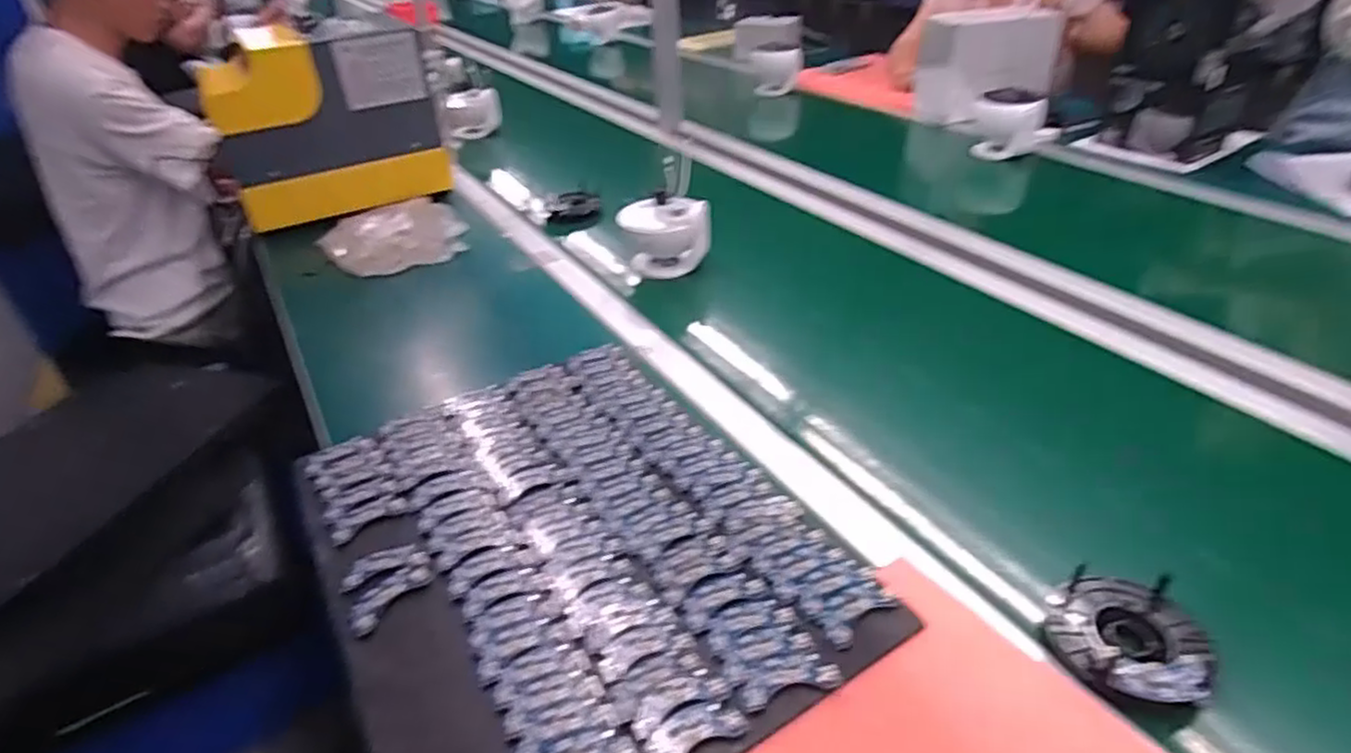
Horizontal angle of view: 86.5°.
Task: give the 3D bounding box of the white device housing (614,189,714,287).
[{"bbox_3d":[-0.015,-0.188,1.020,0.122,0.125,0.082,-11,35,-10],"label":"white device housing"}]

